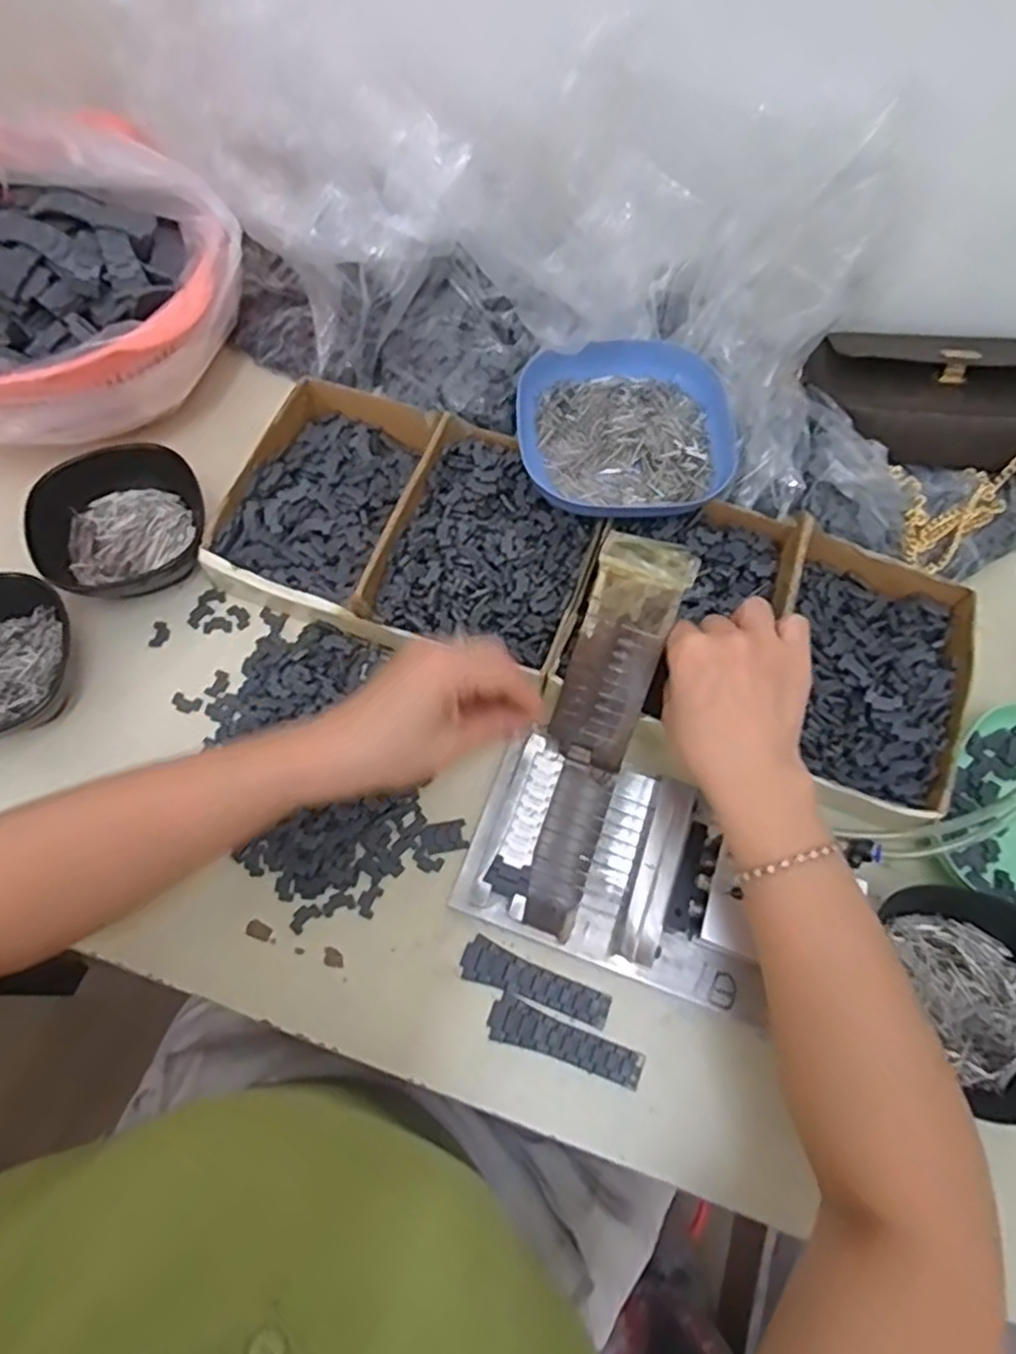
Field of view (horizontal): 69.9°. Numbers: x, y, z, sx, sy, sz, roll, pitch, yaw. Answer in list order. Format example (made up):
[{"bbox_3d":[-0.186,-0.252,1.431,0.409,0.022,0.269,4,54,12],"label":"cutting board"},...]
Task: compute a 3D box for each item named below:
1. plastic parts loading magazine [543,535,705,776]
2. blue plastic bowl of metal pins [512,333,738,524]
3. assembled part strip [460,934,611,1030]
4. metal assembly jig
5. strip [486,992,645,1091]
[{"bbox_3d":[0.065,-0.014,0.431,0.050,0.007,0.136,19,100,6],"label":"plastic parts loading magazine"},{"bbox_3d":[0.080,-0.168,0.498,0.140,0.035,0.132,1,67,-2],"label":"blue plastic bowl of metal pins"},{"bbox_3d":[0.015,0.175,0.413,0.086,0.004,0.022,21,67,7],"label":"assembled part strip"},{"bbox_3d":[0.070,0.112,0.425,0.176,0.034,0.111,20,67,6],"label":"metal assembly jig"},{"bbox_3d":[0.032,0.202,0.402,0.086,0.004,0.023,19,67,6],"label":"strip"}]

